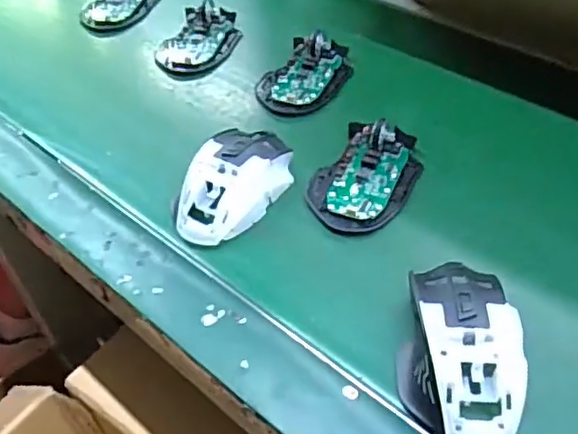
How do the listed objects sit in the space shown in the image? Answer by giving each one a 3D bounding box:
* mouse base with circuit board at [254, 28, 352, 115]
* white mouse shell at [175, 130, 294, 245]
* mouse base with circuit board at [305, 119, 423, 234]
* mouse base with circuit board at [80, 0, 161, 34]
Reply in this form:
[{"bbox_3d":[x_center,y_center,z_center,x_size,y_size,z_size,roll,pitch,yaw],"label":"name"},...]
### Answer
[{"bbox_3d":[0.016,-0.142,0.580,0.072,0.026,0.106,20,51,22],"label":"mouse base with circuit board"},{"bbox_3d":[-0.041,-0.028,0.468,0.062,0.034,0.110,16,49,18],"label":"white mouse shell"},{"bbox_3d":[0.061,-0.037,0.475,0.072,0.030,0.109,25,53,25],"label":"mouse base with circuit board"},{"bbox_3d":[-0.196,-0.255,0.704,0.065,0.029,0.104,22,52,23],"label":"mouse base with circuit board"}]

